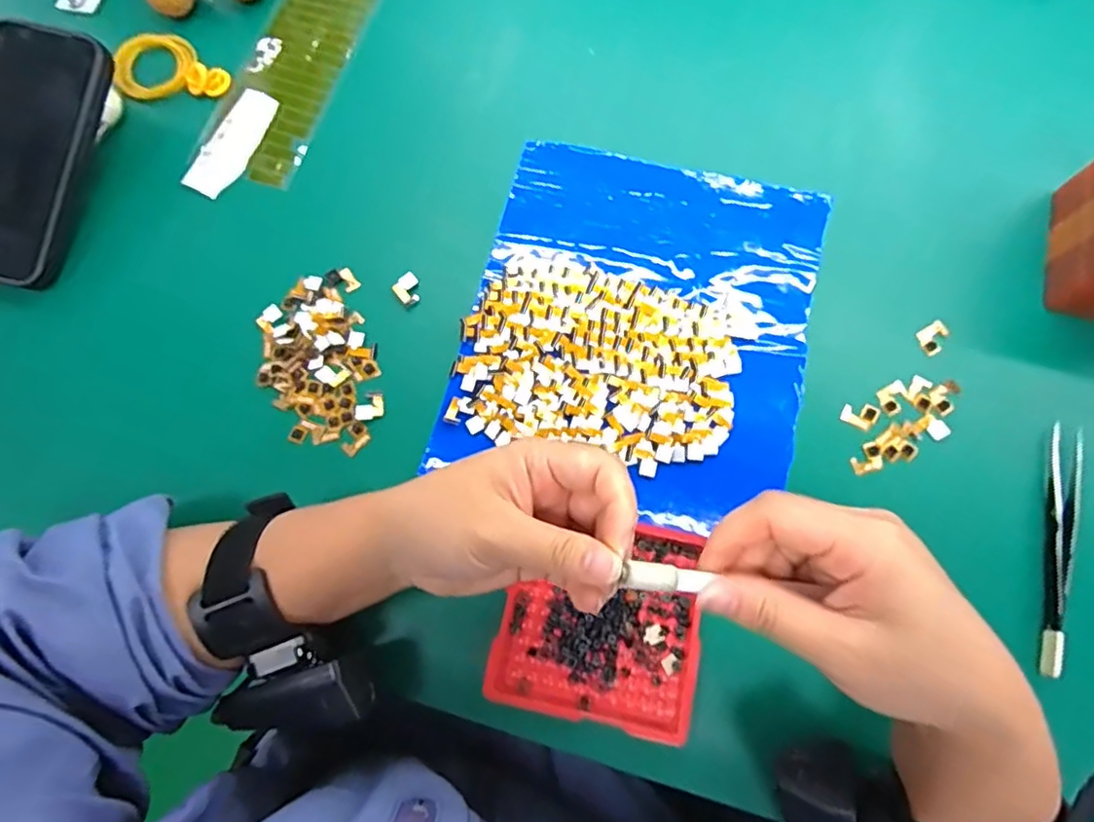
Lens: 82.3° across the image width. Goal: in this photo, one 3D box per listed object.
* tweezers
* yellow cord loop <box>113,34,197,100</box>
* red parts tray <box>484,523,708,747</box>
[{"bbox_3d":[0.262,0.068,0.322,0.014,0.010,0.128,18,76,6],"label":"tweezers"},{"bbox_3d":[-0.272,-0.244,0.436,0.054,0.011,0.054,-17,75,-3],"label":"yellow cord loop"},{"bbox_3d":[0.029,0.104,0.317,0.097,0.011,0.099,13,76,5],"label":"red parts tray"}]

